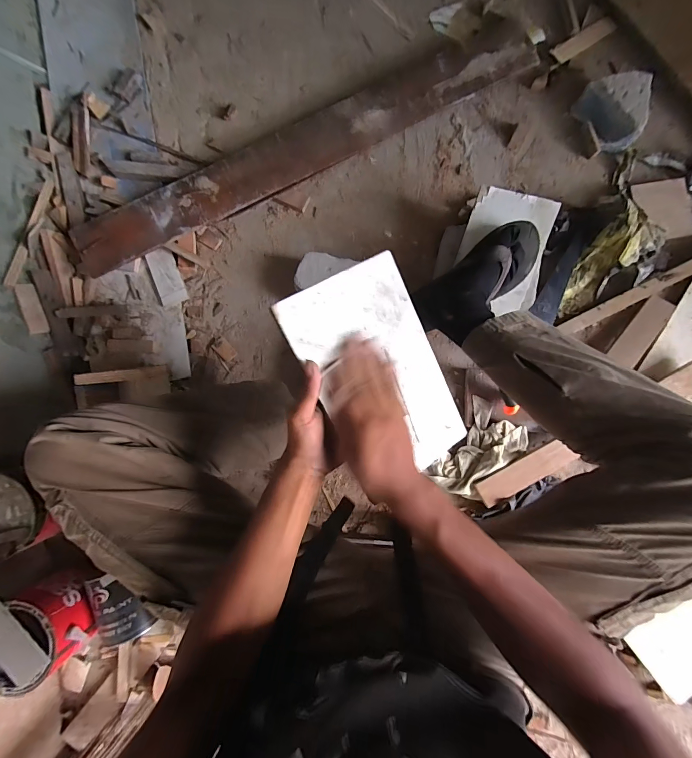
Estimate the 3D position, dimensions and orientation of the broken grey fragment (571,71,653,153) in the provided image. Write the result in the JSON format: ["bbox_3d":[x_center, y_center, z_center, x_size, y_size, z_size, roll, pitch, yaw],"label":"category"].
[{"bbox_3d":[0.580,-0.573,0.748,0.113,0.065,0.150,-33,85,-1],"label":"broken grey fragment"}]

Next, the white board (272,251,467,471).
[{"bbox_3d":[0.042,-0.002,0.398,0.147,0.010,0.243,-31,105,-16],"label":"white board"}]

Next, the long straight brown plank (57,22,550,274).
[{"bbox_3d":[-0.082,-0.501,0.761,1.073,0.065,0.130,-28,85,-1],"label":"long straight brown plank"}]

